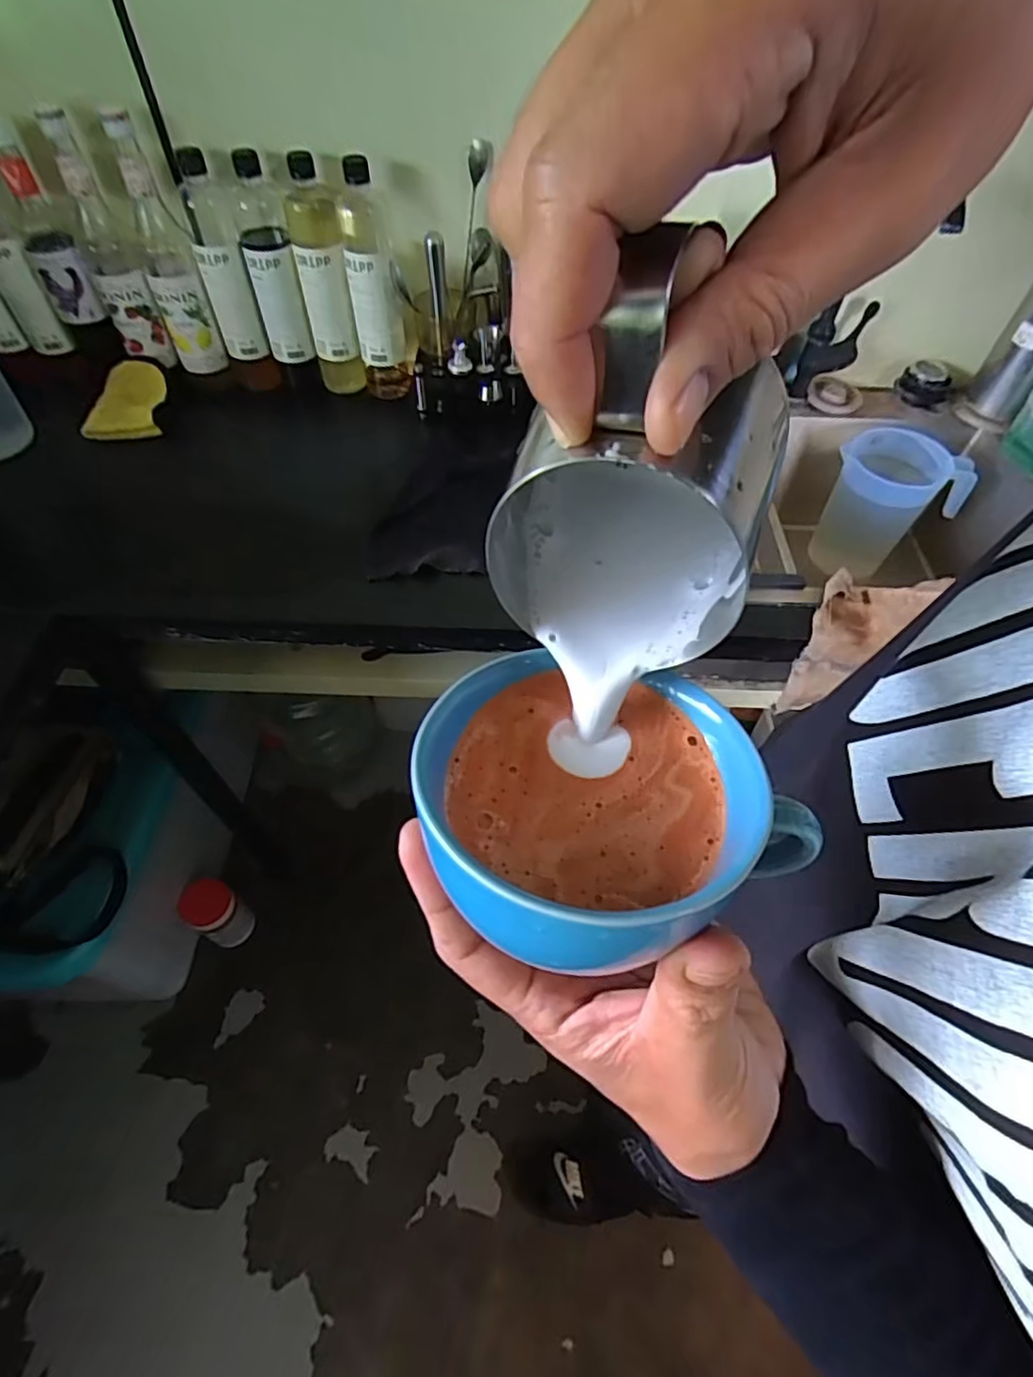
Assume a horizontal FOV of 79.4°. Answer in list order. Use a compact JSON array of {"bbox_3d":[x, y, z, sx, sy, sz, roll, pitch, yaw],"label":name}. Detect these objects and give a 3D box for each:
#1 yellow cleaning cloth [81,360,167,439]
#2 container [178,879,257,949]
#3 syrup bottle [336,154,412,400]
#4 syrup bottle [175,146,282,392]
[{"bbox_3d":[-0.537,-0.398,0.858,0.093,0.013,0.123,2,73,-9],"label":"yellow cleaning cloth"},{"bbox_3d":[-0.610,0.466,1.283,0.087,0.202,0.089,1,54,-2],"label":"container"},{"bbox_3d":[-0.188,-0.527,0.830,0.067,0.277,0.063,-9,55,-9],"label":"syrup bottle"},{"bbox_3d":[-0.379,-0.540,0.825,0.065,0.258,0.063,-17,57,-14],"label":"syrup bottle"}]

